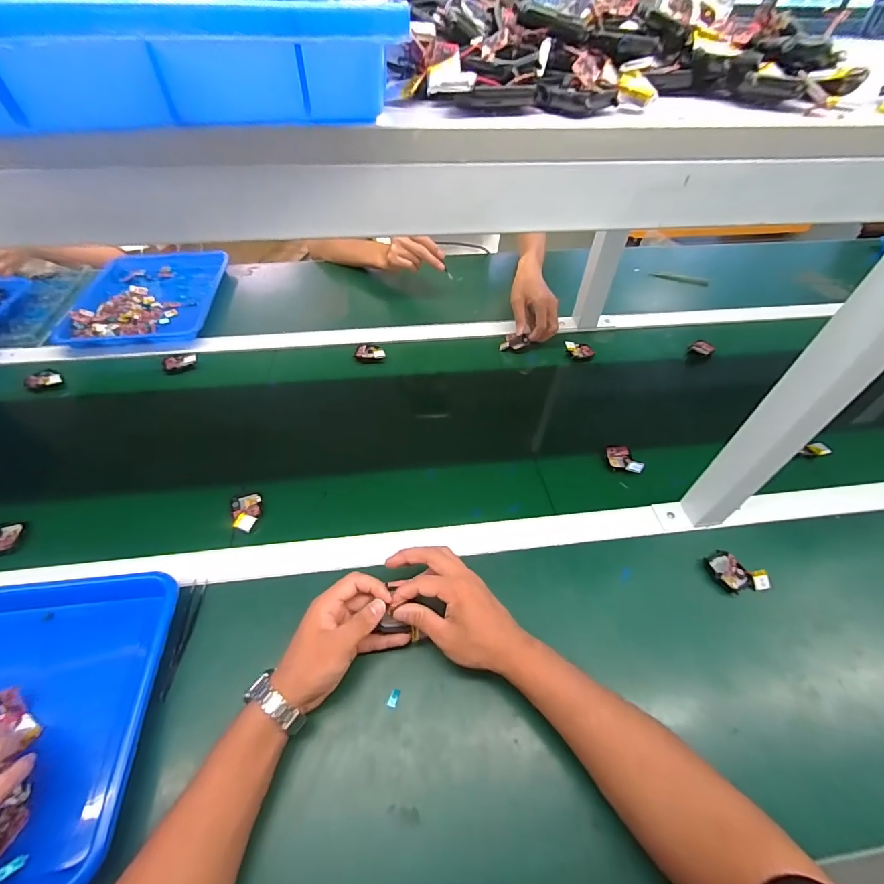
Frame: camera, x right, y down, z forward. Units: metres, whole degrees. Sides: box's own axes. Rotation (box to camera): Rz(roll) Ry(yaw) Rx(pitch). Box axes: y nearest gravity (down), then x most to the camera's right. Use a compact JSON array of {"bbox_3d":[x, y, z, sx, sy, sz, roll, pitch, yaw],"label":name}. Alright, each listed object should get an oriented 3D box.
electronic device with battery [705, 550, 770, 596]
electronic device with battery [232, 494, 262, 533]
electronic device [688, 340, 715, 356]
[{"bbox_3d":[0.350,0.157,0.496,0.065,0.014,0.041,28,55,21],"label":"electronic device with battery"},{"bbox_3d":[-0.250,0.089,0.543,0.036,0.016,0.056,-19,53,-16],"label":"electronic device with battery"},{"bbox_3d":[0.498,-0.180,0.804,0.024,0.016,0.041,-27,55,-21],"label":"electronic device"}]

